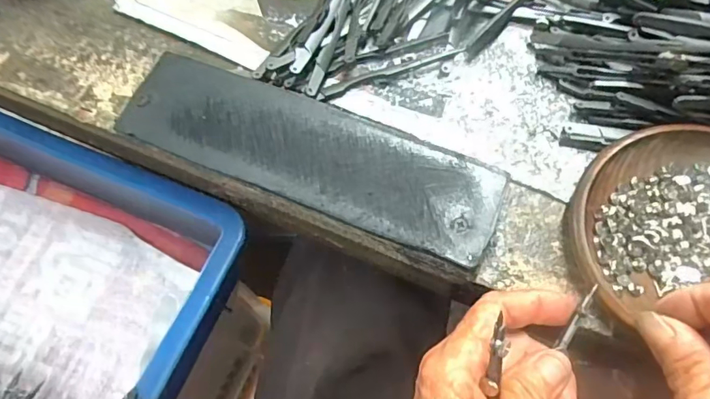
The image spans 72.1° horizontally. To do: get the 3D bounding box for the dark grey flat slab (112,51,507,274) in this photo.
[{"bbox_3d":[-0.027,-0.026,0.267,0.209,0.015,0.060,21,70,11],"label":"dark grey flat slab"}]

